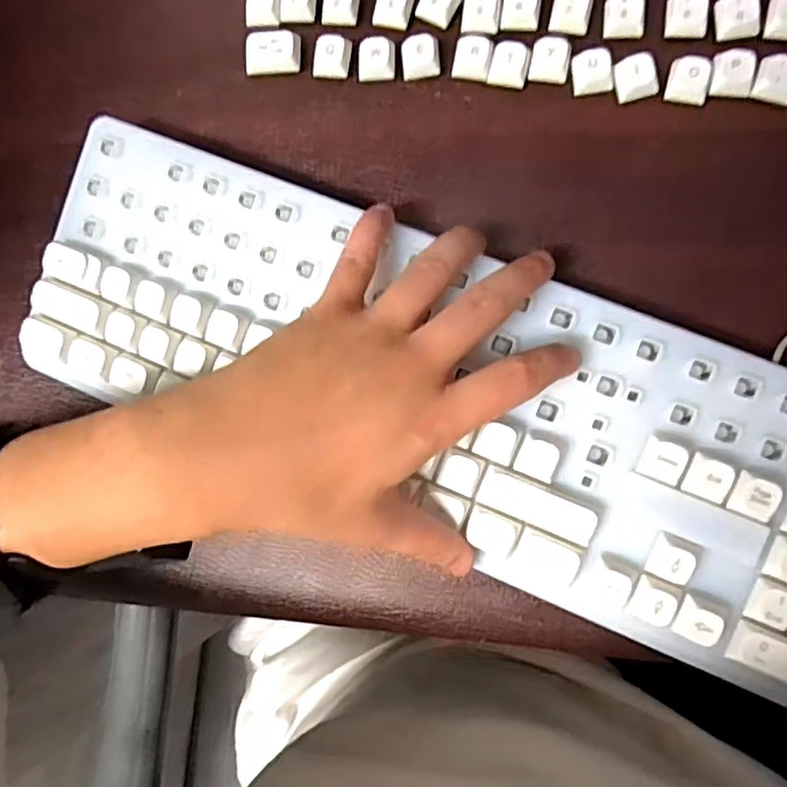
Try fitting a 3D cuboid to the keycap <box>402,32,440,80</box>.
[{"bbox_3d":[0.012,-0.161,0.310,0.017,0.006,0.018,-7,85,9],"label":"keycap"}]

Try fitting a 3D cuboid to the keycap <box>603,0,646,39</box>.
[{"bbox_3d":[0.106,-0.173,0.297,0.018,0.006,0.019,7,88,10],"label":"keycap"}]

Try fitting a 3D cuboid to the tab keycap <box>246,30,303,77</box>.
[{"bbox_3d":[-0.059,-0.168,0.322,0.028,0.009,0.019,3,87,10],"label":"tab keycap"}]

